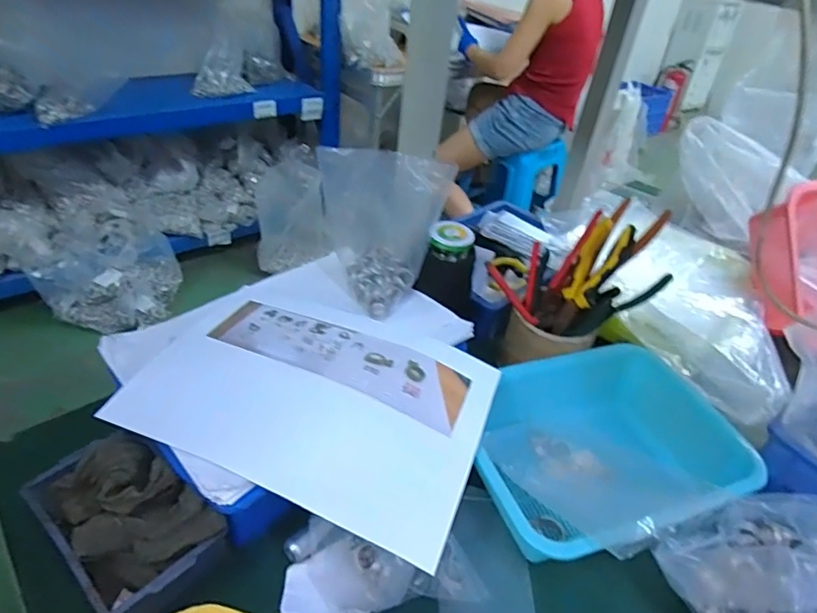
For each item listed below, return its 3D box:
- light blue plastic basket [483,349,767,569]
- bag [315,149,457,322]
[{"bbox_3d":[0.185,0.145,0.526,0.269,0.075,0.200,-12,41,-24],"label":"light blue plastic basket"},{"bbox_3d":[-0.031,-0.082,0.542,0.132,0.156,0.096,7,40,-7],"label":"bag"}]

